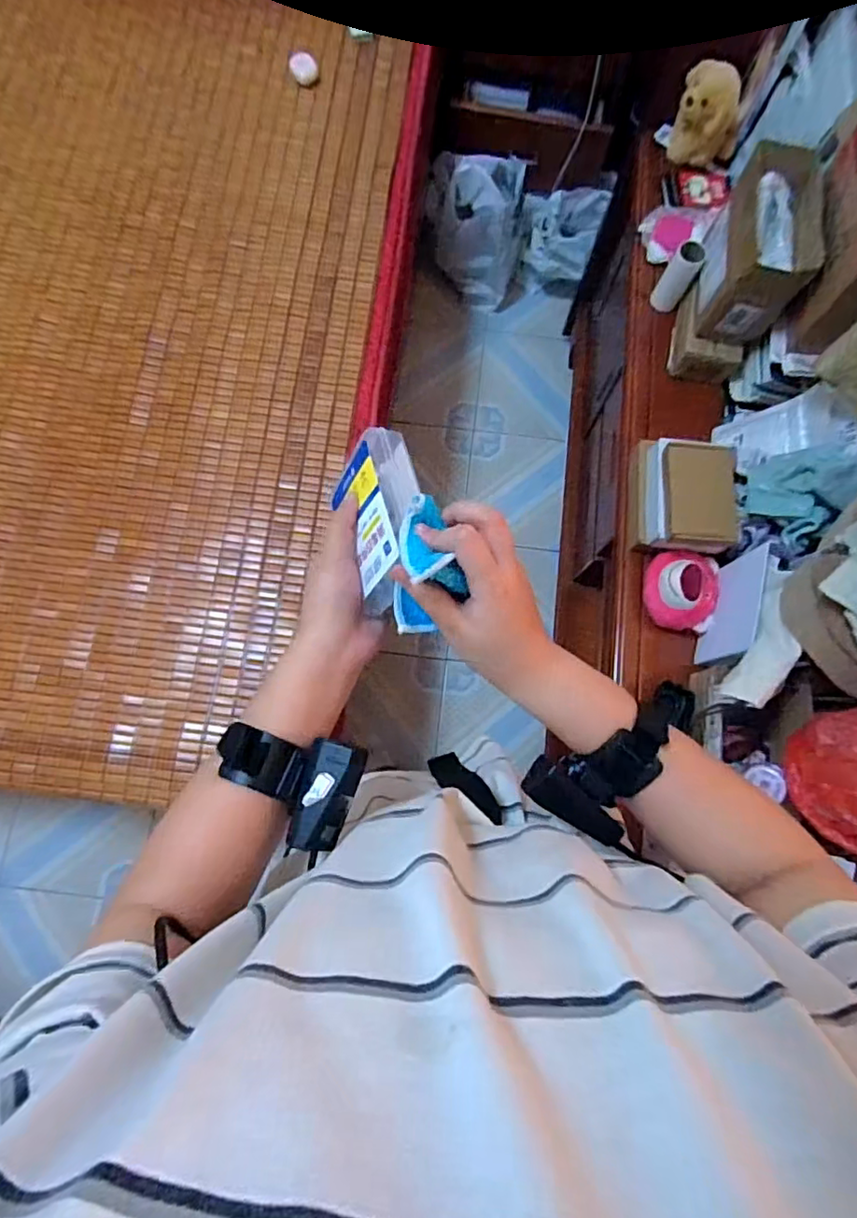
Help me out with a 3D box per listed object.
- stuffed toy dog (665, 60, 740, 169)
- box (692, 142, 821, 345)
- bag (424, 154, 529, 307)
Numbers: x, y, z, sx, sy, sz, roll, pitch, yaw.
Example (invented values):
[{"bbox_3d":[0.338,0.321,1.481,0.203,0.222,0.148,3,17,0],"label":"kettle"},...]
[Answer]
[{"bbox_3d":[0.457,-0.792,0.951,0.115,0.130,0.065,19,77,3],"label":"stuffed toy dog"},{"bbox_3d":[0.459,-0.513,0.816,0.106,0.133,0.237,12,77,1],"label":"box"},{"bbox_3d":[0.112,-0.978,1.481,0.238,0.277,0.274,4,77,-1],"label":"bag"}]

